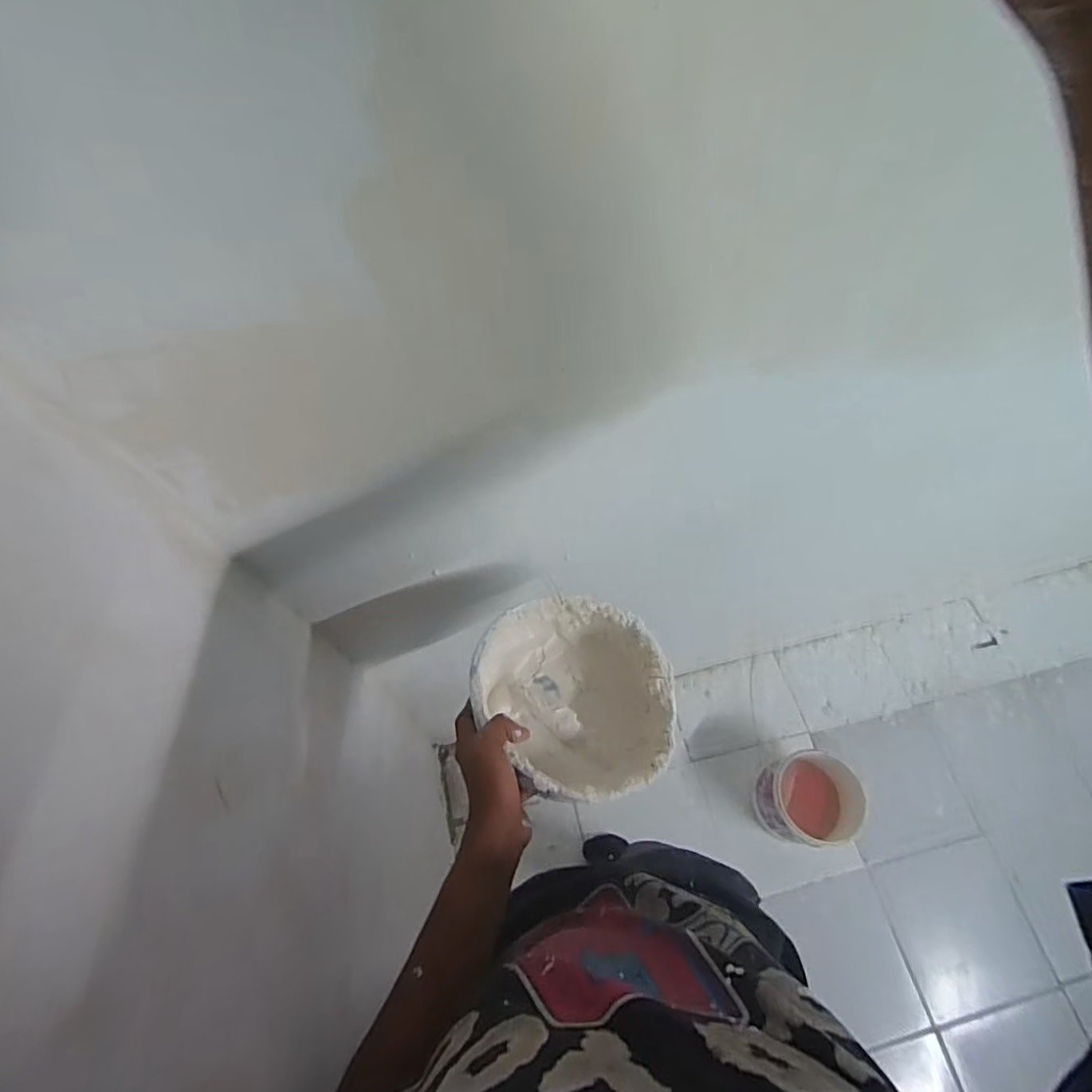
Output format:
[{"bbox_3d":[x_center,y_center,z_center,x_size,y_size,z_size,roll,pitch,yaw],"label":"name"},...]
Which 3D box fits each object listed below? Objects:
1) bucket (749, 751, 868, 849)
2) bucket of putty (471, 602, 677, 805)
[{"bbox_3d":[0.557,0.552,1.284,0.175,0.198,0.182,0,64,-1],"label":"bucket"},{"bbox_3d":[0.027,0.139,0.556,0.171,0.092,0.180,0,64,-1],"label":"bucket of putty"}]

